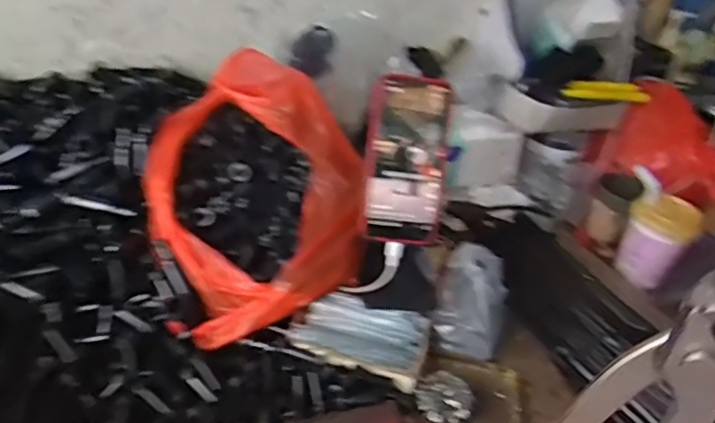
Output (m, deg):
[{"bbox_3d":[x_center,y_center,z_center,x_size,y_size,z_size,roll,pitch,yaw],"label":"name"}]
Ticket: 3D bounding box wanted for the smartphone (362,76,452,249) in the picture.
[{"bbox_3d":[0.050,-0.049,0.591,0.080,0.160,0.016,3,10,-5],"label":"smartphone"}]

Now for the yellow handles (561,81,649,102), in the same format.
[{"bbox_3d":[0.375,-0.180,0.899,0.127,0.019,0.028,4,34,-4],"label":"yellow handles"}]

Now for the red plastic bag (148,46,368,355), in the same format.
[{"bbox_3d":[-0.101,-0.022,0.613,0.210,0.179,0.242,-11,37,-25],"label":"red plastic bag"}]

